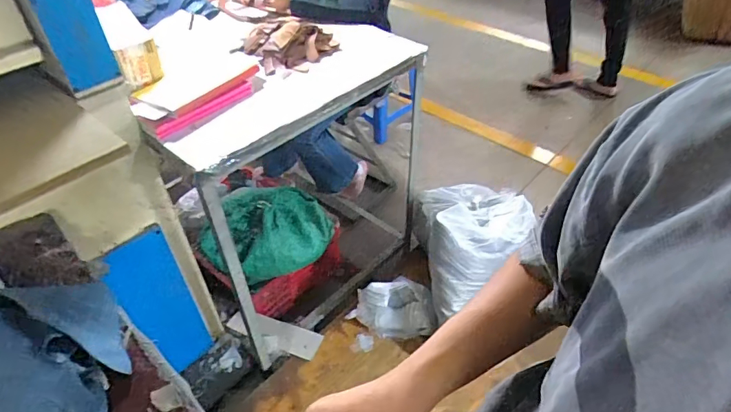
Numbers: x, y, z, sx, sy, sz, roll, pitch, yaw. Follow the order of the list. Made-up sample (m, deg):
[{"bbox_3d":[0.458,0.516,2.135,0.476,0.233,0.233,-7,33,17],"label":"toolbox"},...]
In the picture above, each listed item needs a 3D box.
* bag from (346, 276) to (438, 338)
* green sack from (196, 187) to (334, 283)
[{"bbox_3d":[0.088,0.315,1.449,0.255,0.130,0.127,-6,44,-5],"label":"bag"},{"bbox_3d":[-0.338,0.080,1.622,0.450,0.234,0.283,-9,44,-8],"label":"green sack"}]

